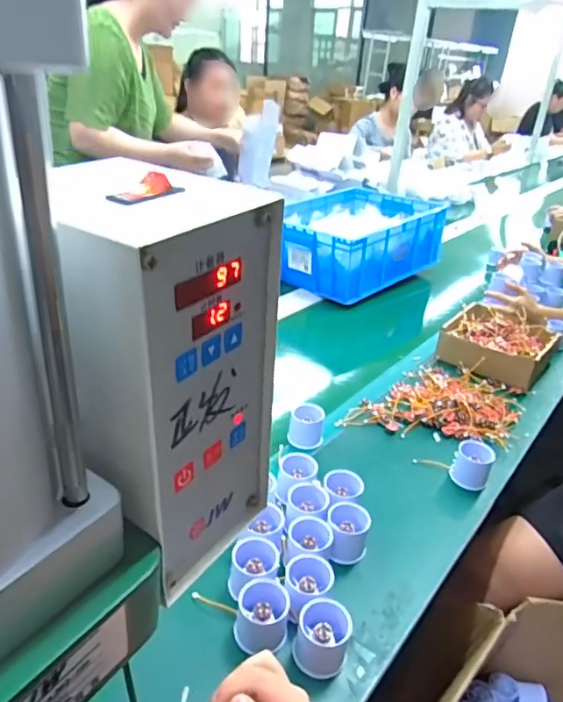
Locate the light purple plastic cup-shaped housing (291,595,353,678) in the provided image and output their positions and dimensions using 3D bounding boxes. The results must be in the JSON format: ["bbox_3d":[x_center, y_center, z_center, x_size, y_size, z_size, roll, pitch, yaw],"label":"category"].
[{"bbox_3d":[0.042,0.296,0.558,0.053,0.057,0.053,4,28,-2],"label":"light purple plastic cup-shaped housing"}]

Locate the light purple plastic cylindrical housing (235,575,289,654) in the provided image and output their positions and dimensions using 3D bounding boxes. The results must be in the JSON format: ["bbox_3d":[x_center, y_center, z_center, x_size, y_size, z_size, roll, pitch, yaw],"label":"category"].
[{"bbox_3d":[-0.020,0.279,0.571,0.054,0.041,0.058,4,28,-2],"label":"light purple plastic cylindrical housing"}]

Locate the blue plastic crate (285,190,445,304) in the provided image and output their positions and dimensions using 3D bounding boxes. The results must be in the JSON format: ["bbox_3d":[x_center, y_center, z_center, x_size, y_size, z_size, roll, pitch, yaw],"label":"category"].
[{"bbox_3d":[0.210,-0.322,1.565,0.348,0.181,0.459,28,36,36],"label":"blue plastic crate"}]

